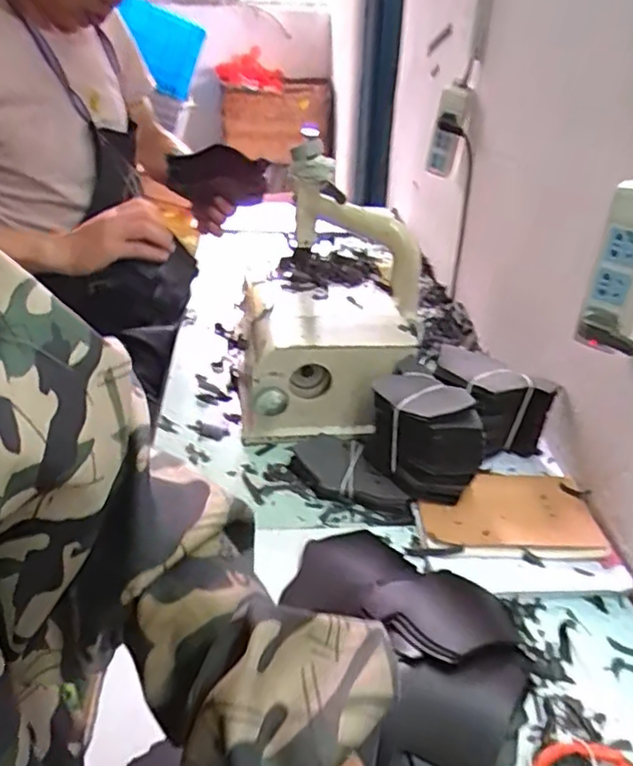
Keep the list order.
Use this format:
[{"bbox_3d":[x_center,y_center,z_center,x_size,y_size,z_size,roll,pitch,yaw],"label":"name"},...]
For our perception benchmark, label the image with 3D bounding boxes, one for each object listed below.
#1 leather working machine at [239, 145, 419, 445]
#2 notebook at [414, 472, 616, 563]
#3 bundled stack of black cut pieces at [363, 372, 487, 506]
[{"bbox_3d":[0.015,-0.118,0.905,0.260,0.302,0.292,6,31,4],"label":"leather working machine"},{"bbox_3d":[0.224,0.154,0.756,0.201,0.025,0.144,2,31,-2],"label":"notebook"},{"bbox_3d":[0.133,0.058,0.789,0.128,0.120,0.139,5,31,3],"label":"bundled stack of black cut pieces"}]

